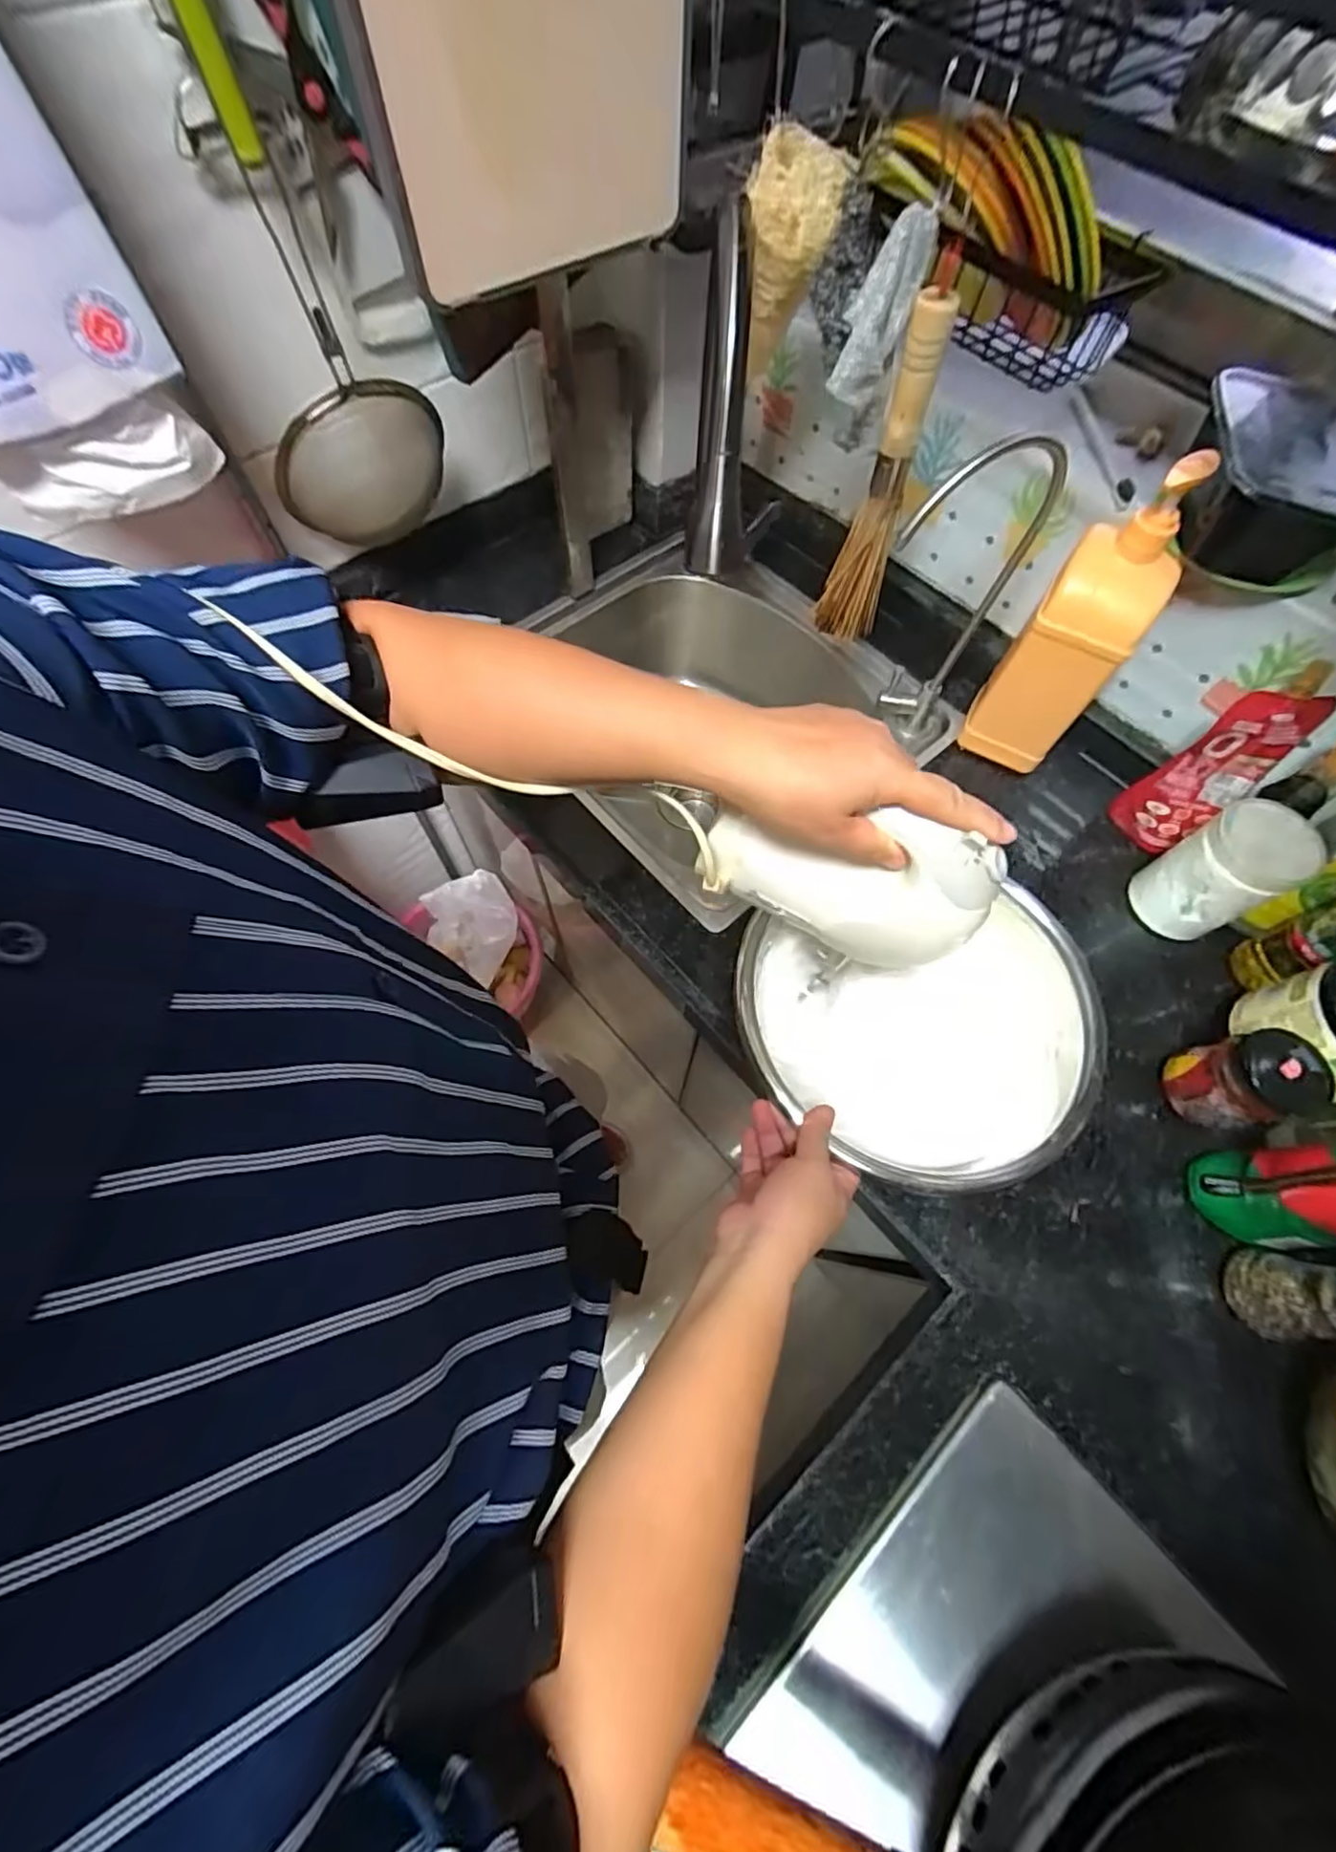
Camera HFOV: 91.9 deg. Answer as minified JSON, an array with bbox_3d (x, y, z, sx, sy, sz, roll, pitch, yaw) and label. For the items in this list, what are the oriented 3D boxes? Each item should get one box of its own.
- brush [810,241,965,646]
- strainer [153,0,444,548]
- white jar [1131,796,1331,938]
[{"bbox_3d":[0.177,-0.353,0.523,0.049,0.258,0.038,20,67,7],"label":"brush"},{"bbox_3d":[-0.297,-0.502,0.530,0.153,0.394,0.053,-27,70,-13],"label":"strainer"},{"bbox_3d":[0.511,-0.050,0.594,0.096,0.112,0.077,-24,69,-12],"label":"white jar"}]

